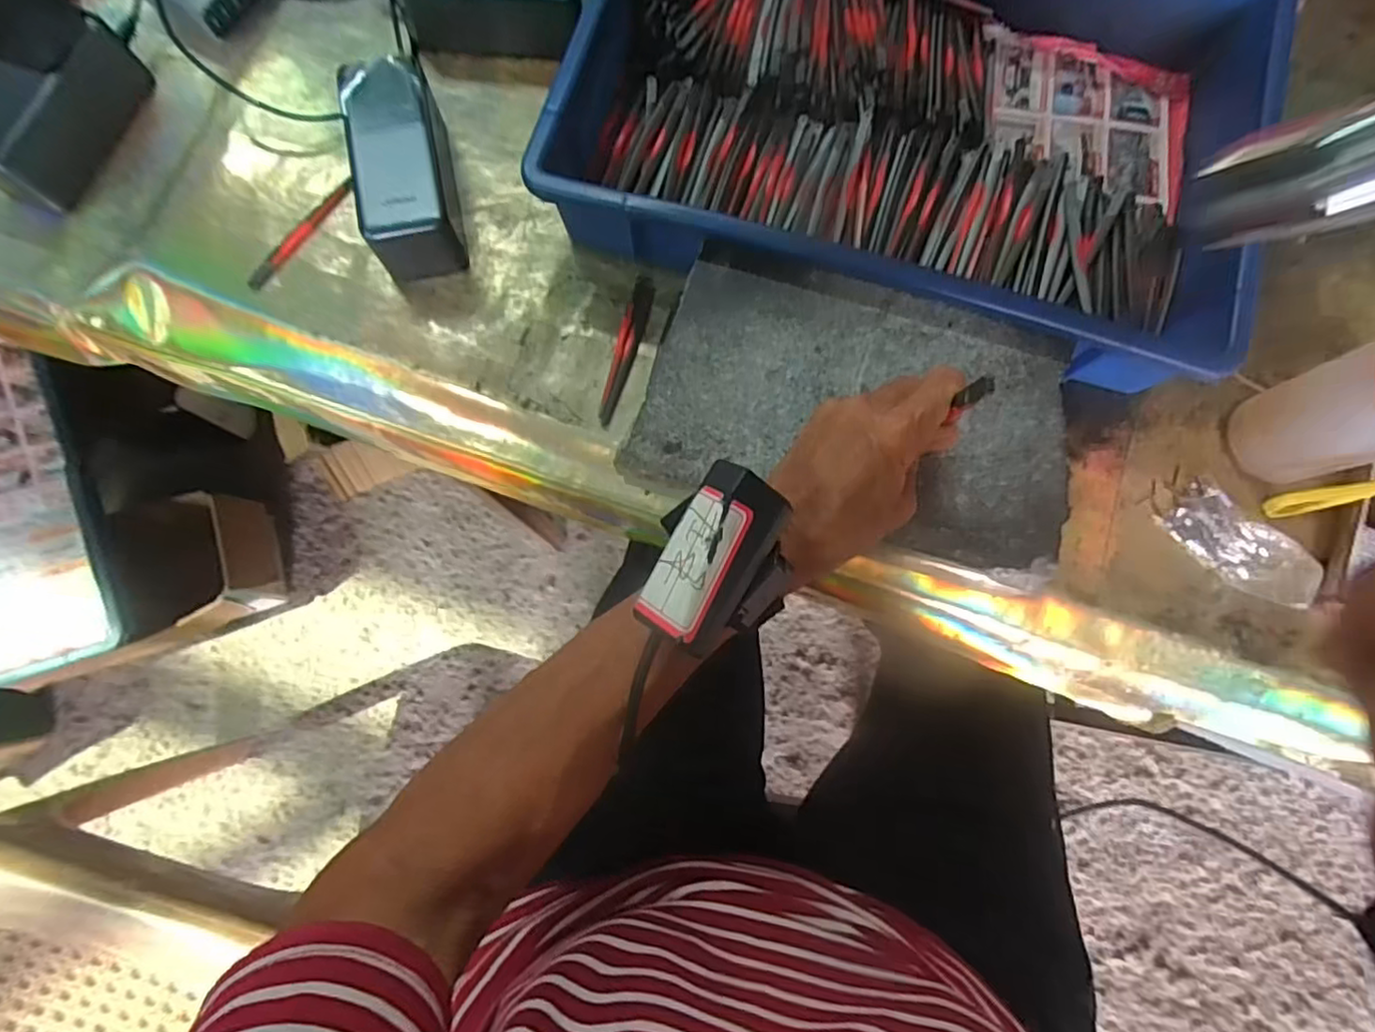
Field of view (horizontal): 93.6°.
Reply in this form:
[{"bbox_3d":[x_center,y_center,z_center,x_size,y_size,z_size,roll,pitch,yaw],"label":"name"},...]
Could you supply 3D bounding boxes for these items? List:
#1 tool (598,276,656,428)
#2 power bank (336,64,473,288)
[{"bbox_3d":[-0.041,-0.112,0.431,0.015,0.006,0.106,15,79,3],"label":"tool"},{"bbox_3d":[-0.186,-0.229,0.427,0.058,0.055,0.132,-15,78,-3],"label":"power bank"}]

